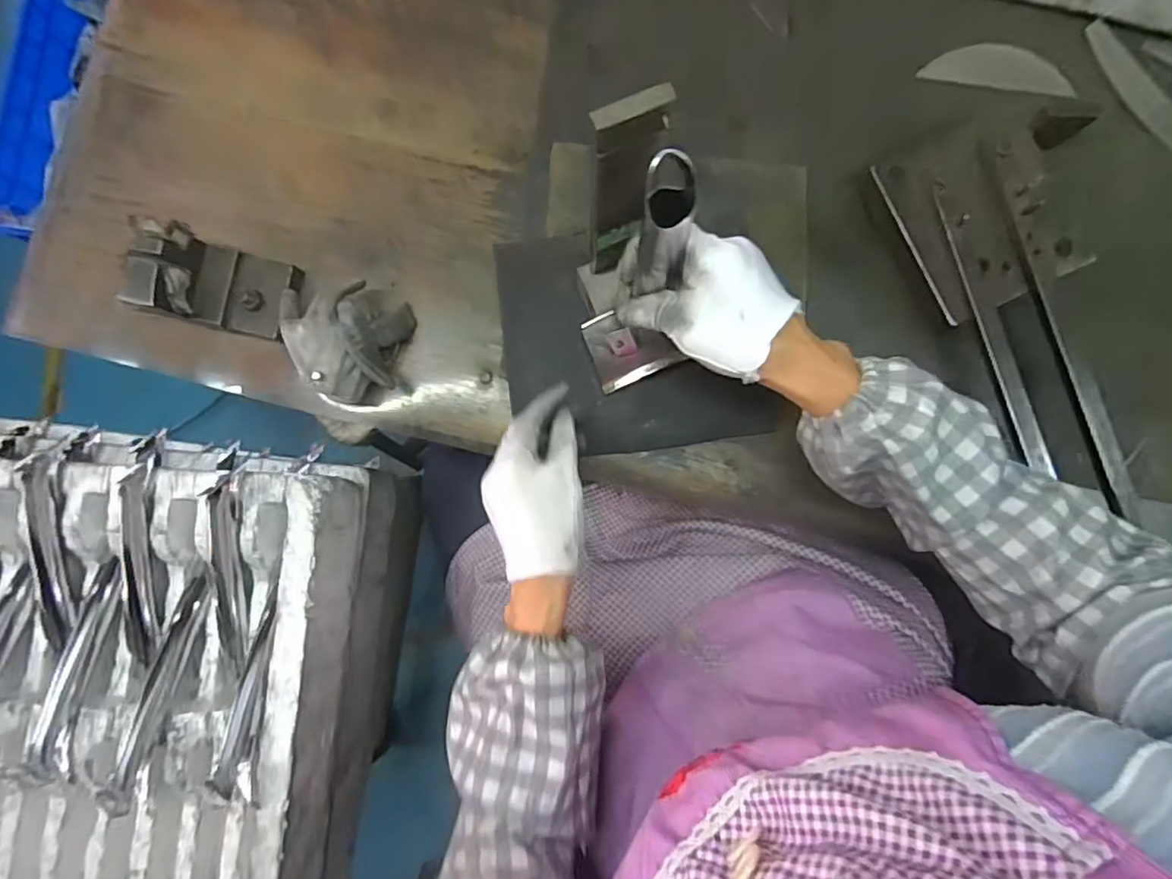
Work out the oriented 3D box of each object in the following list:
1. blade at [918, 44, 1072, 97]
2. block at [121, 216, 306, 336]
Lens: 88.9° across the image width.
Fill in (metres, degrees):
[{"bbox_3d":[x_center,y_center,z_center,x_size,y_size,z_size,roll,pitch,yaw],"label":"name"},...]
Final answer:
[{"bbox_3d":[0.334,-0.302,0.483,0.115,0.005,0.033,10,86,3],"label":"blade"},{"bbox_3d":[-0.281,-0.118,0.457,0.099,0.072,0.065,11,86,2],"label":"block"}]

